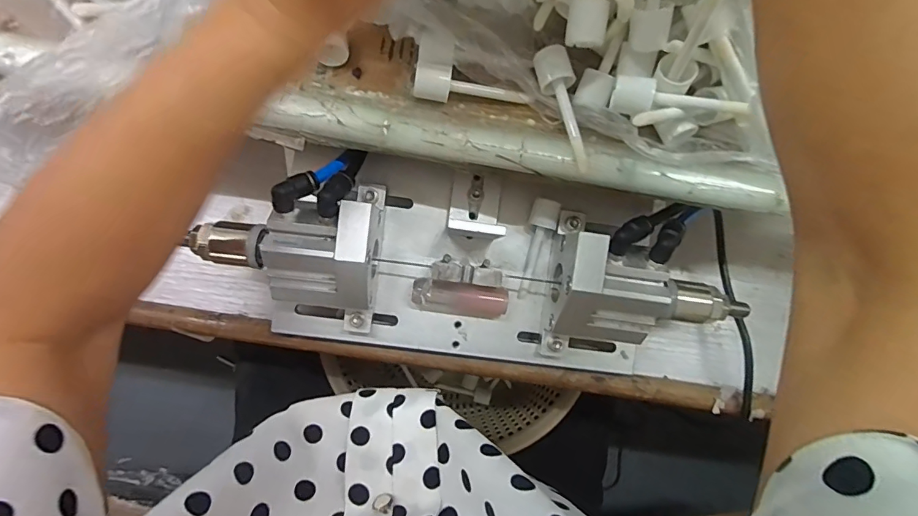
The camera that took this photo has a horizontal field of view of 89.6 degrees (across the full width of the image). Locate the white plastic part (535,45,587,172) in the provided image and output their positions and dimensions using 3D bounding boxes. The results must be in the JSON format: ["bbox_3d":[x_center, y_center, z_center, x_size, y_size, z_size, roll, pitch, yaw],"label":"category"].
[{"bbox_3d":[0.064,-0.089,0.270,0.018,0.013,0.075,-19,81,-5],"label":"white plastic part"}]

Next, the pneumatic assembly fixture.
[{"bbox_3d":[0.004,0.006,0.327,0.347,0.097,0.122,5,80,0],"label":"pneumatic assembly fixture"}]

